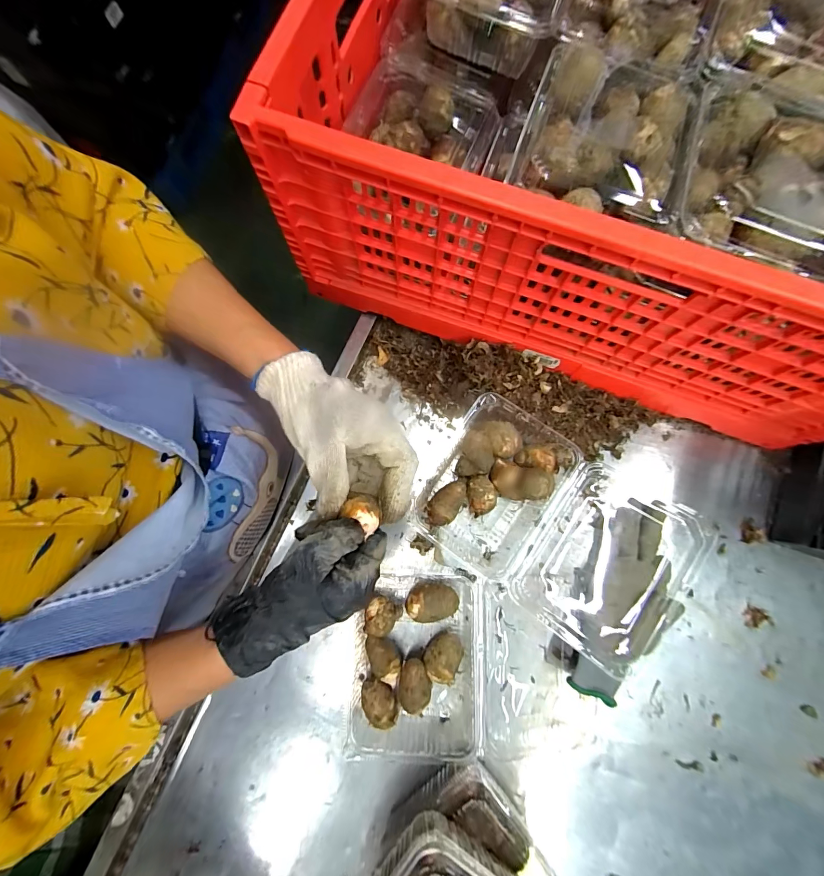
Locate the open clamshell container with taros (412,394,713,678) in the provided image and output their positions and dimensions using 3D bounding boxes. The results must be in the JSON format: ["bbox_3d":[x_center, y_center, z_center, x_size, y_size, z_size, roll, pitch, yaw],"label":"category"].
[{"bbox_3d":[0.159,0.098,0.403,0.292,0.072,0.184,35,83,7],"label":"open clamshell container with taros"}]

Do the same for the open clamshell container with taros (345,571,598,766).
[{"bbox_3d":[0.065,0.239,0.391,0.250,0.053,0.167,7,80,3],"label":"open clamshell container with taros"}]

